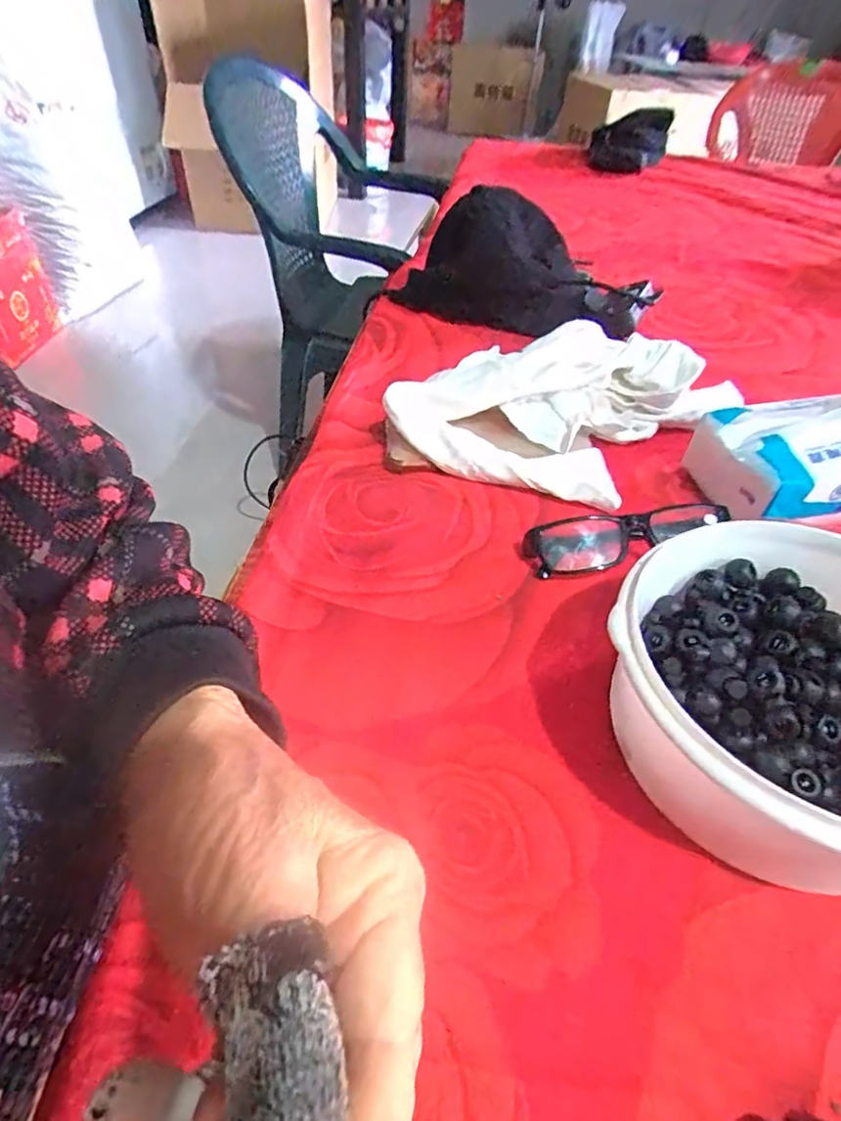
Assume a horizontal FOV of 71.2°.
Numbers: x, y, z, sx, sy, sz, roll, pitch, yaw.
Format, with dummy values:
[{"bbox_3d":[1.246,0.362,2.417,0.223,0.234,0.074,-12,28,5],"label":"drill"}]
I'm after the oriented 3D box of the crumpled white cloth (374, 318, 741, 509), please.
[{"bbox_3d":[0.113,-0.127,0.472,0.193,0.066,0.239,34,51,28],"label":"crumpled white cloth"}]

